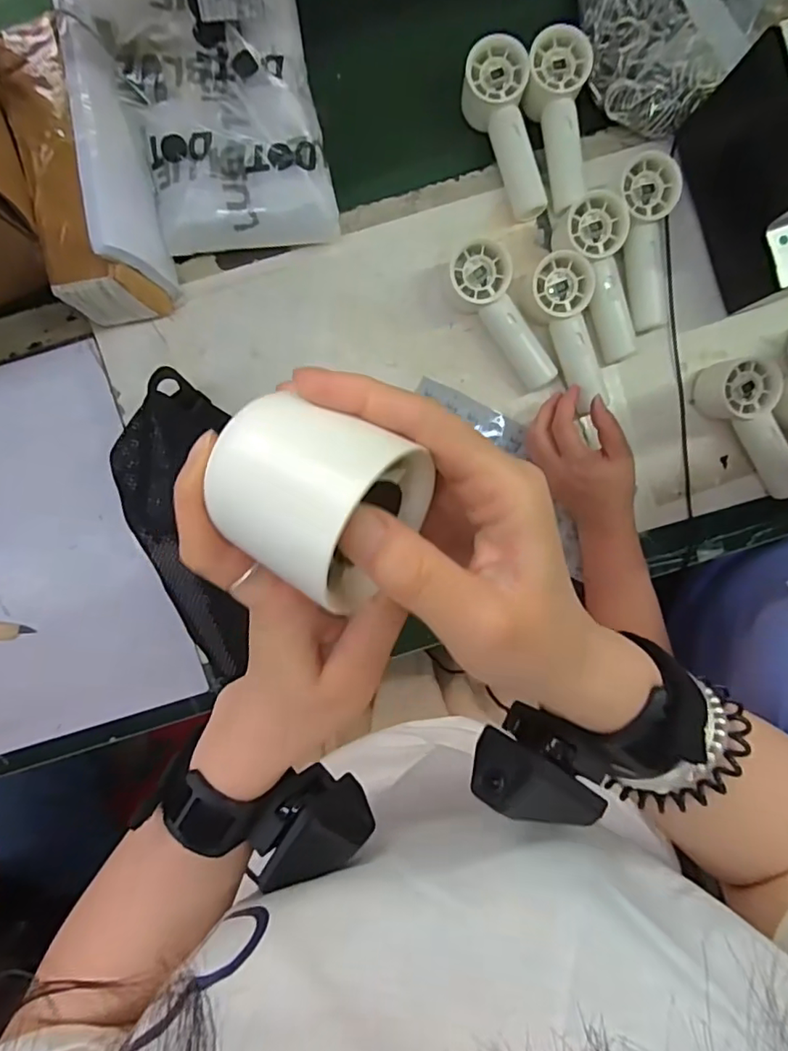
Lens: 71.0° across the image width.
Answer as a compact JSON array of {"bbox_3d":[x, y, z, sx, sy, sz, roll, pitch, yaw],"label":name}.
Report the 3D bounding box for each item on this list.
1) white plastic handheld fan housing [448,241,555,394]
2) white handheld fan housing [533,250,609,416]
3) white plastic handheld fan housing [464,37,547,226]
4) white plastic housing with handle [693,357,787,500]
[{"bbox_3d":[0.105,-0.198,0.536,0.052,0.051,0.144,-32,92,0],"label":"white plastic handheld fan housing"},{"bbox_3d":[0.171,-0.185,0.537,0.056,0.041,0.148,-19,105,0],"label":"white handheld fan housing"},{"bbox_3d":[0.105,-0.375,0.529,0.058,0.045,0.150,-12,92,0],"label":"white plastic handheld fan housing"},{"bbox_3d":[0.361,-0.097,0.544,0.050,0.054,0.147,-34,92,1],"label":"white plastic housing with handle"}]

